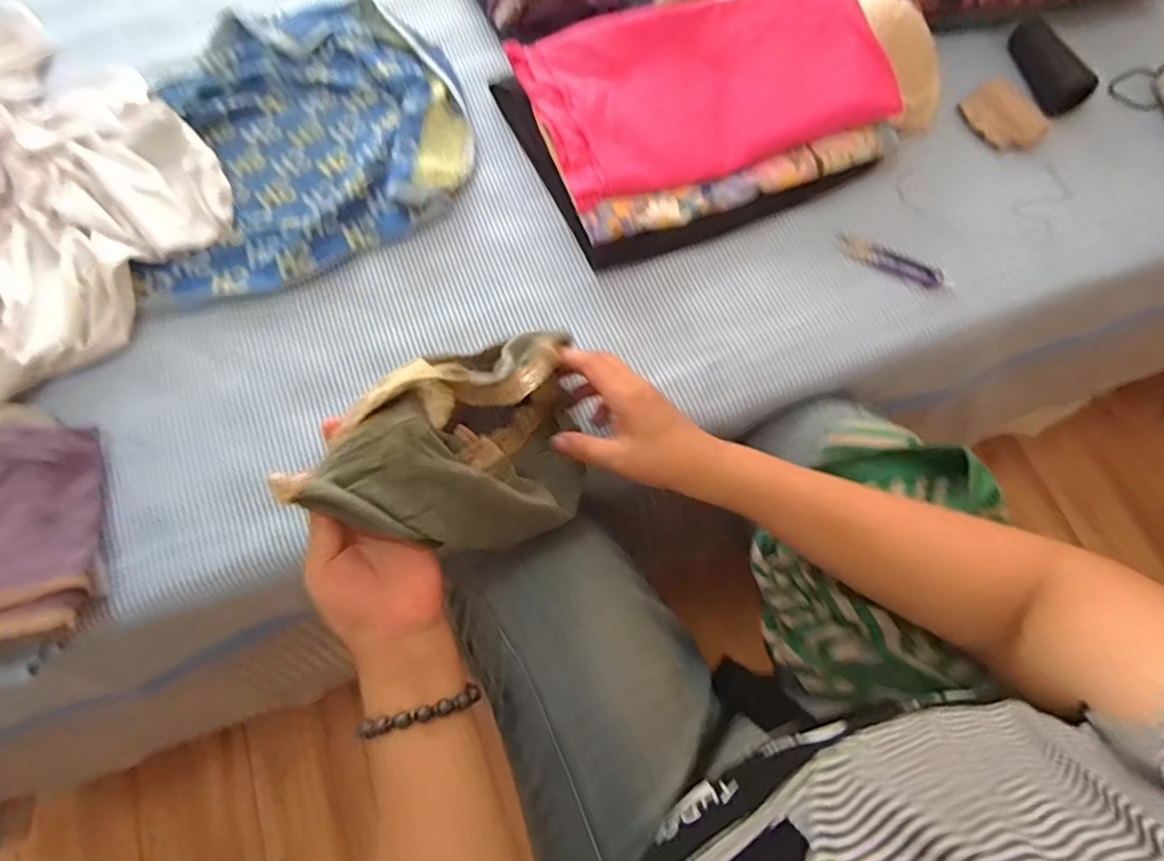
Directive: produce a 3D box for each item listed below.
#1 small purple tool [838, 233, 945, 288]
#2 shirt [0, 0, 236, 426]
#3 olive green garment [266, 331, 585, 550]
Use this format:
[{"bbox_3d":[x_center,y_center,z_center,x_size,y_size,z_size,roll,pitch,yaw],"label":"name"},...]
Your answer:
[{"bbox_3d":[0.293,-0.162,0.569,0.099,0.006,0.025,26,74,10],"label":"small purple tool"},{"bbox_3d":[-0.565,-0.181,0.516,0.384,0.079,0.430,40,77,14],"label":"shirt"},{"bbox_3d":[-0.074,0.024,0.421,0.190,0.137,0.117,-38,74,-11],"label":"olive green garment"}]

